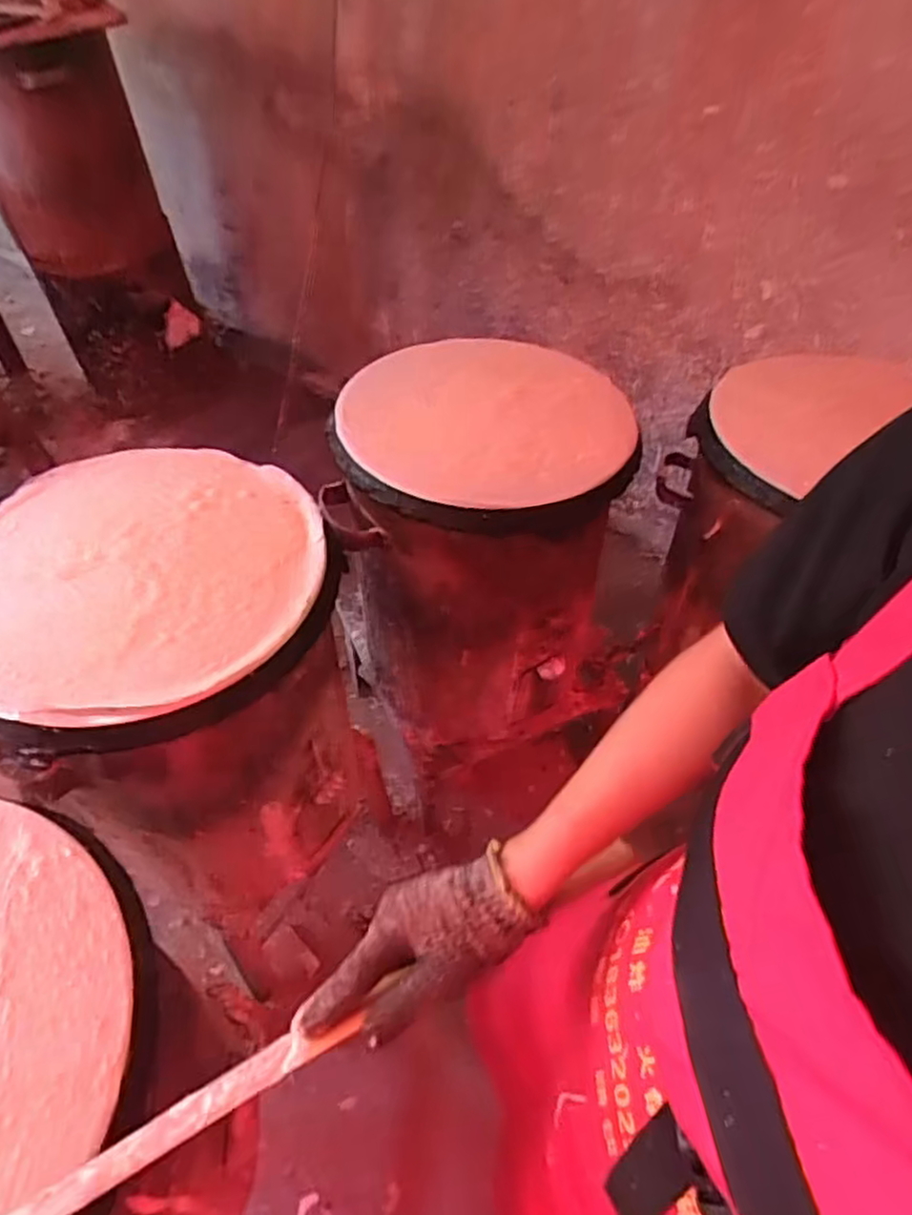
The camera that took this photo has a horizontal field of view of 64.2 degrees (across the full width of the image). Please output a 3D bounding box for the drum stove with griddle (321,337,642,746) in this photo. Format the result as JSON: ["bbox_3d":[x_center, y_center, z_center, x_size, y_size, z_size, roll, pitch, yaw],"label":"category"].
[{"bbox_3d":[0.028,-0.082,1.097,0.376,0.499,0.345,-10,50,-11],"label":"drum stove with griddle"}]

